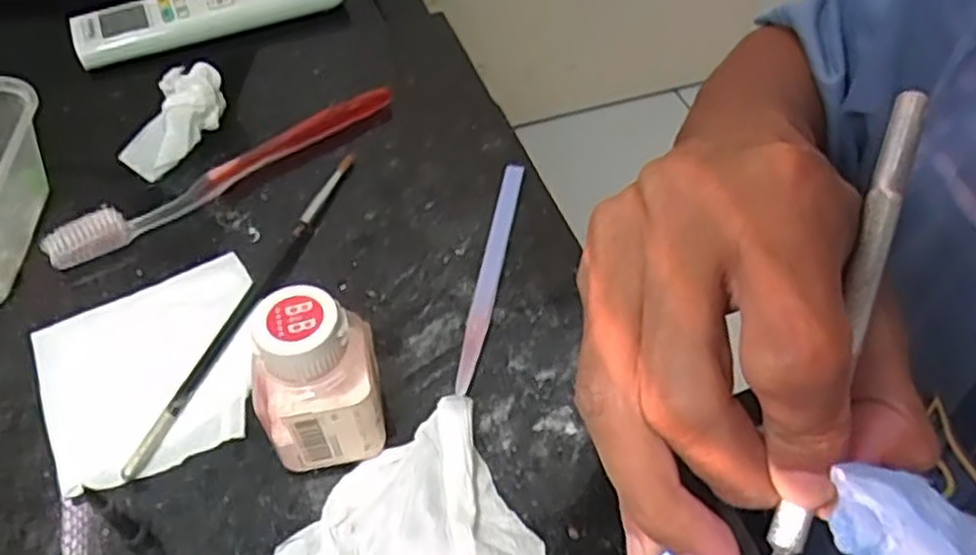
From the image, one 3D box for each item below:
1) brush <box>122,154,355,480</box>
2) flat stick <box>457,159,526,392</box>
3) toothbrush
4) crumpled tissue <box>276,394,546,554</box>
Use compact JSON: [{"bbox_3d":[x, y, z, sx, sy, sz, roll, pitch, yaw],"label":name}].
[{"bbox_3d":[-0.104,0.007,0.348,0.009,0.008,0.188,15,53,14],"label":"brush"},{"bbox_3d":[0.001,-0.006,0.358,0.010,0.004,0.134,7,51,8],"label":"flat stick"},{"bbox_3d":[-0.132,-0.056,0.403,0.192,0.015,0.018,-31,56,-21],"label":"toothbrush"},{"bbox_3d":[-0.032,0.096,0.268,0.090,0.016,0.079,-23,53,-16],"label":"crumpled tissue"}]

